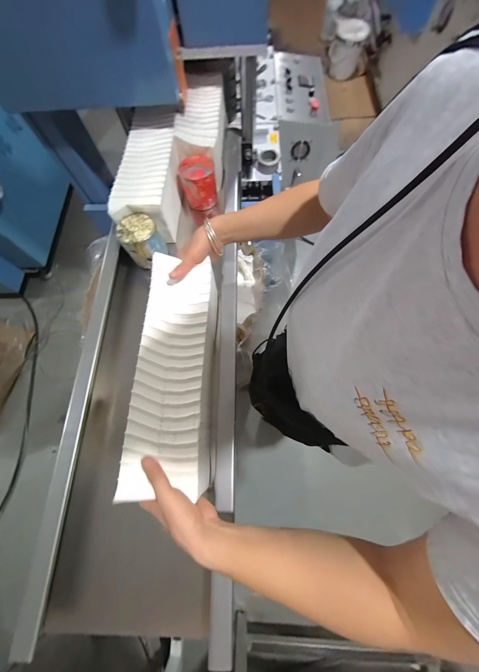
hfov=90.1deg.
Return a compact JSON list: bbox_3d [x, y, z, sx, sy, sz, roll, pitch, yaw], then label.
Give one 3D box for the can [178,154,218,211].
[{"bbox_3d":[-0.104,-0.395,0.622,0.082,0.091,0.080,-1,71,2],"label":"can"}]

